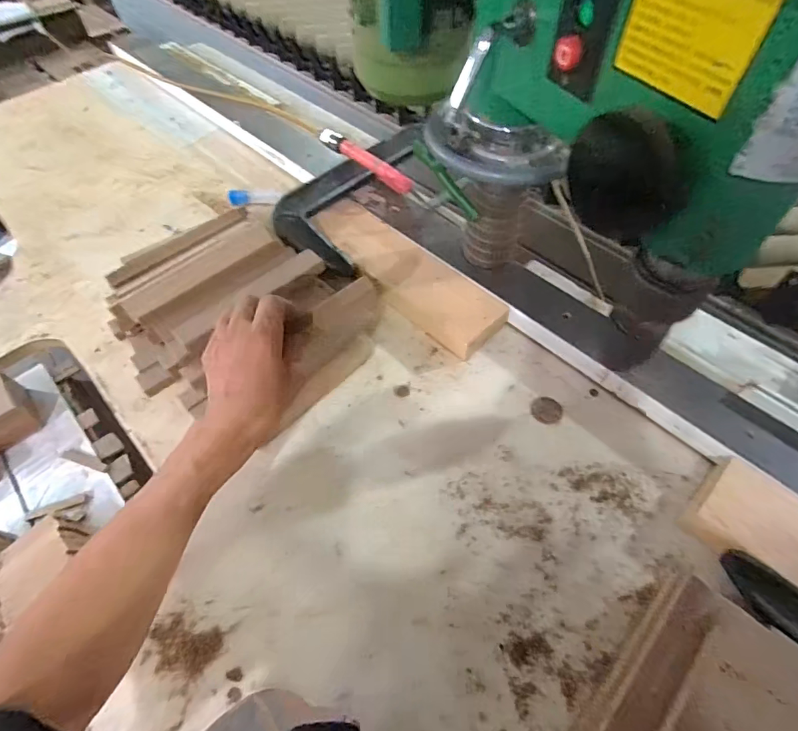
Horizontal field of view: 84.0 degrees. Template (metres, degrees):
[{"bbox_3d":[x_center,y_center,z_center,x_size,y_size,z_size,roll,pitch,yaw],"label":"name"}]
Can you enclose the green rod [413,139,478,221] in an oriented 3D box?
[{"bbox_3d":[0.049,-0.199,0.474,0.008,0.021,0.105,-37,87,-20],"label":"green rod"}]

